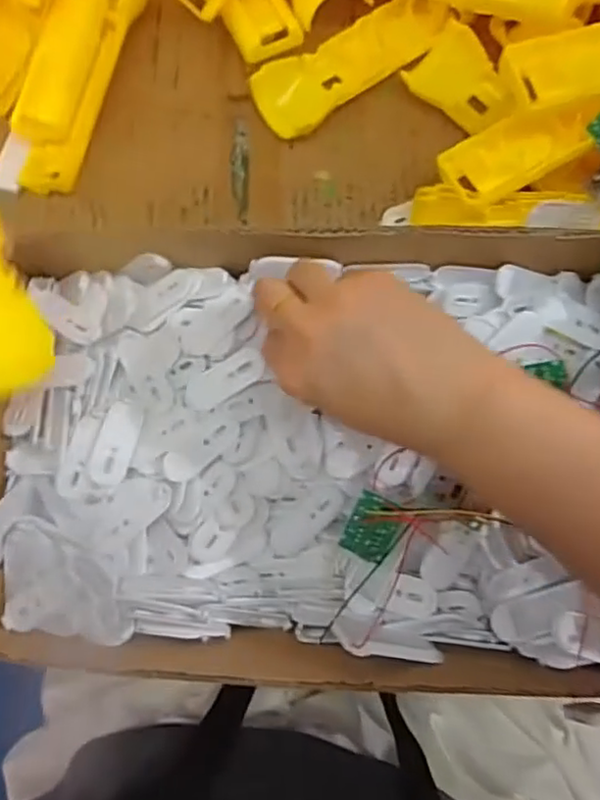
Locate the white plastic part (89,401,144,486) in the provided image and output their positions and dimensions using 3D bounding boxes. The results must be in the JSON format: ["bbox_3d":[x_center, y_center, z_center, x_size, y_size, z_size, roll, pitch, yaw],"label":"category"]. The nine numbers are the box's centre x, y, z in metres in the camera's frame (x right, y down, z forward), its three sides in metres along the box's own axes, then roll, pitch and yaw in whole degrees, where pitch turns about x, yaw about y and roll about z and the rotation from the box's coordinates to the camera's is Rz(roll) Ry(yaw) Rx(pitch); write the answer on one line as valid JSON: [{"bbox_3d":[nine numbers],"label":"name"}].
[{"bbox_3d":[-0.103,0.024,0.356,0.020,0.006,0.047,14,80,1],"label":"white plastic part"}]

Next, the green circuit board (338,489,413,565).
[{"bbox_3d":[0.040,0.069,0.340,0.028,0.004,0.034,24,98,13],"label":"green circuit board"}]

